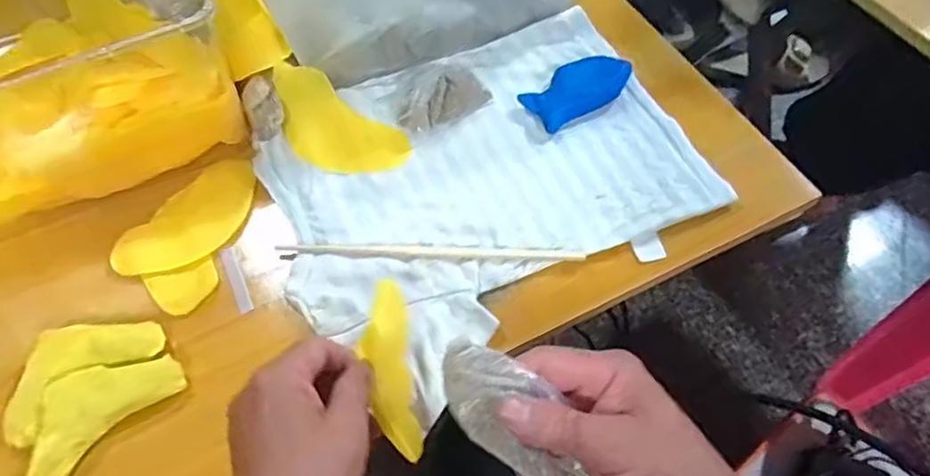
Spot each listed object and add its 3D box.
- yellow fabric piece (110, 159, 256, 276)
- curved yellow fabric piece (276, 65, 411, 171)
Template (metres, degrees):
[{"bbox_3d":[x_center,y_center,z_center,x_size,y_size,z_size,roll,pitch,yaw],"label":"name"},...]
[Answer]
[{"bbox_3d":[-0.208,-0.012,0.487,0.057,0.012,0.118,39,68,24],"label":"yellow fabric piece"},{"bbox_3d":[-0.110,-0.089,0.525,0.128,0.016,0.064,34,78,4],"label":"curved yellow fabric piece"}]

